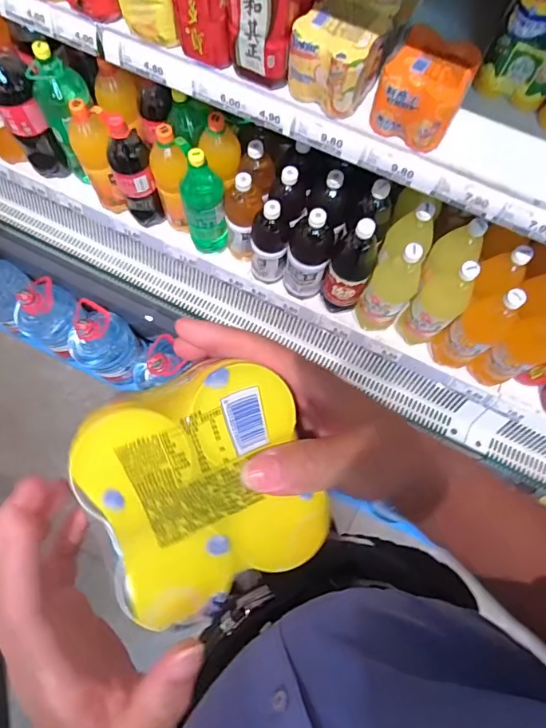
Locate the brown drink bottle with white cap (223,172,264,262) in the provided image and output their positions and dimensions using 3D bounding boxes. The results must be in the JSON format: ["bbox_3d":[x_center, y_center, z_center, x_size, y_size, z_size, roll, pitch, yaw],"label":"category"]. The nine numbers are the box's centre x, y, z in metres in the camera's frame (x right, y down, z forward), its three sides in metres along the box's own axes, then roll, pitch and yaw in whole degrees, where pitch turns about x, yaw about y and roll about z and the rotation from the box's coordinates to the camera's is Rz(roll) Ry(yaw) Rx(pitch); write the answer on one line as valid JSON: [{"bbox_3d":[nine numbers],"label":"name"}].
[{"bbox_3d":[-0.063,-0.292,0.954,0.082,0.230,0.065,16,74,3],"label":"brown drink bottle with white cap"}]

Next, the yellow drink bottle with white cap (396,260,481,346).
[{"bbox_3d":[0.318,-0.121,0.879,0.076,0.267,0.085,39,76,9],"label":"yellow drink bottle with white cap"}]

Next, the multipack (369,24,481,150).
[{"bbox_3d":[0.208,-0.376,0.632,0.108,0.094,0.091,32,75,7],"label":"multipack"}]

